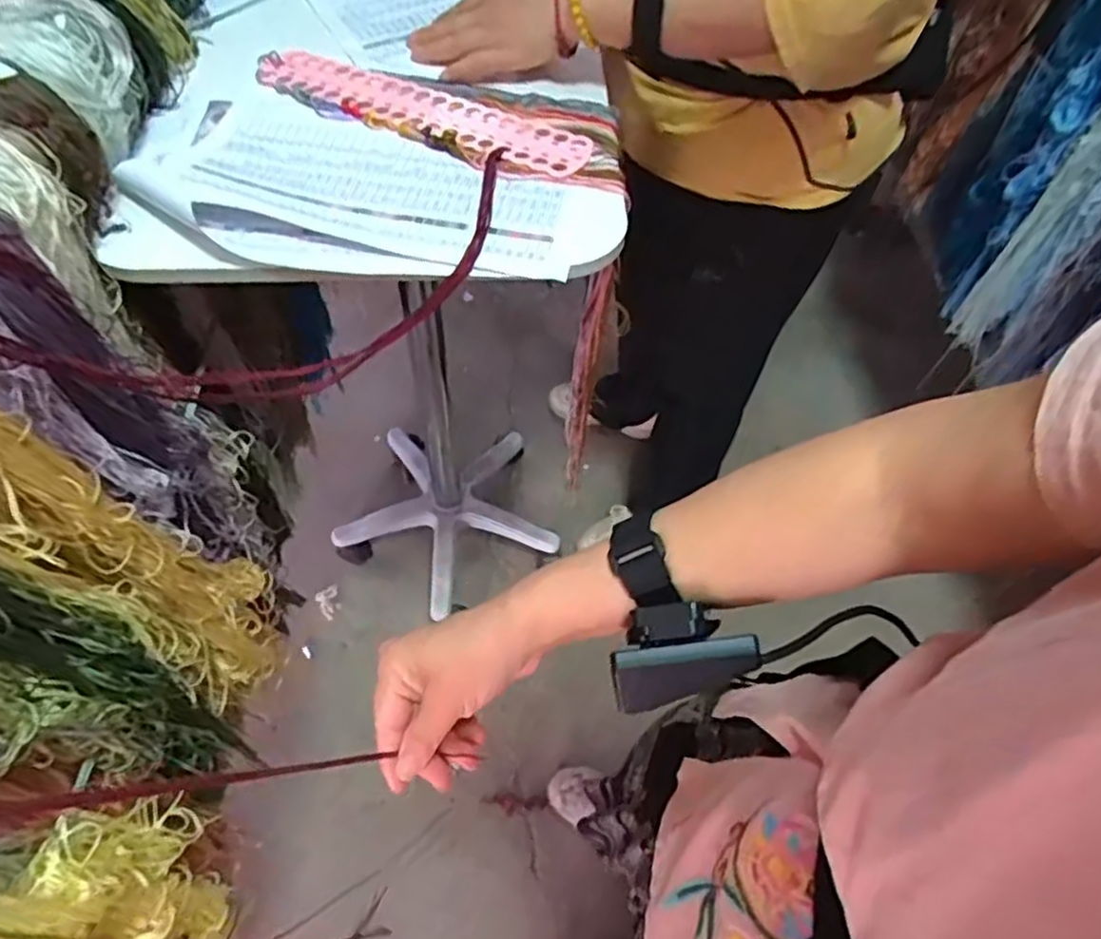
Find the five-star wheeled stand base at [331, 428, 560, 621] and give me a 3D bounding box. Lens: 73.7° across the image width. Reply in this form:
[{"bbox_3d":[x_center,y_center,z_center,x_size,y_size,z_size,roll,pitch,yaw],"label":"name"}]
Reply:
[{"bbox_3d":[-0.172,0.074,1.392,0.389,0.117,0.394,33,60,17],"label":"five-star wheeled stand base"}]

